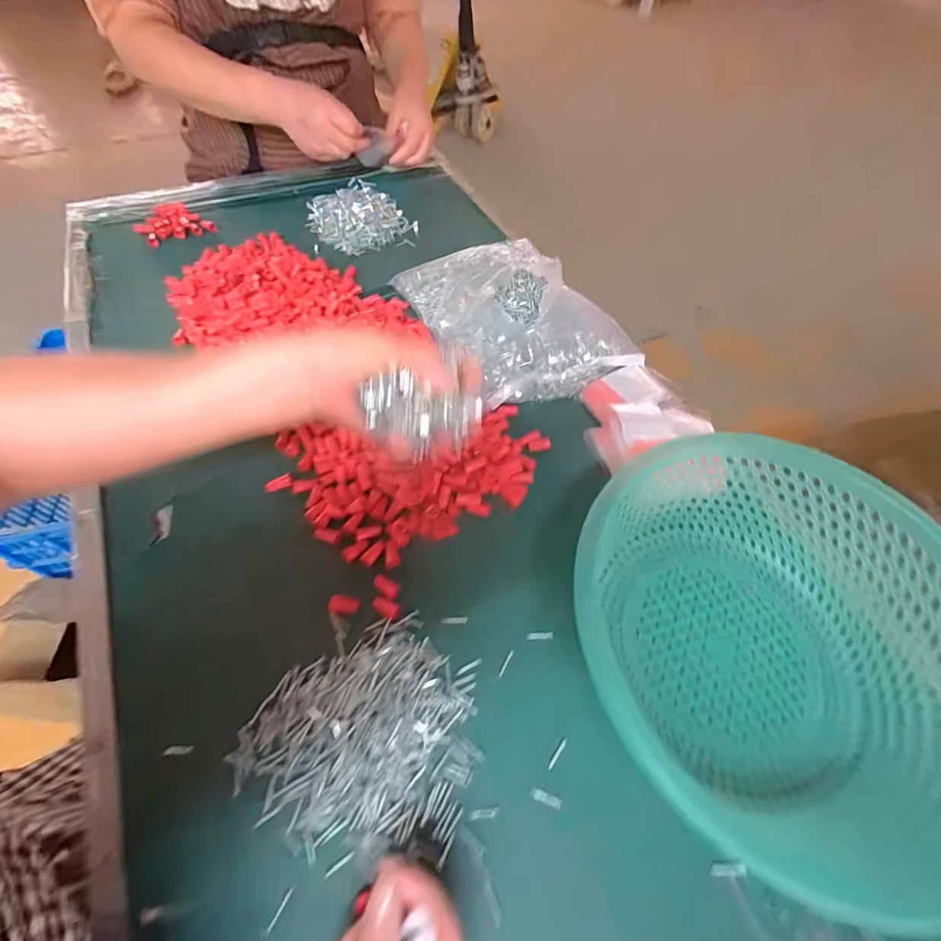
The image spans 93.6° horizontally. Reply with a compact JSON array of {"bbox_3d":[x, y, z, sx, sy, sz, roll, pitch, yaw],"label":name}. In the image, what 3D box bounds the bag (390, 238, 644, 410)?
[{"bbox_3d":[0.047,-0.191,0.529,0.193,0.056,0.262,-23,60,-17],"label":"bag"}]

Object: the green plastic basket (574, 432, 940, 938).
[{"bbox_3d":[0.205,0.116,0.312,0.255,0.103,0.257,2,56,-2],"label":"green plastic basket"}]

